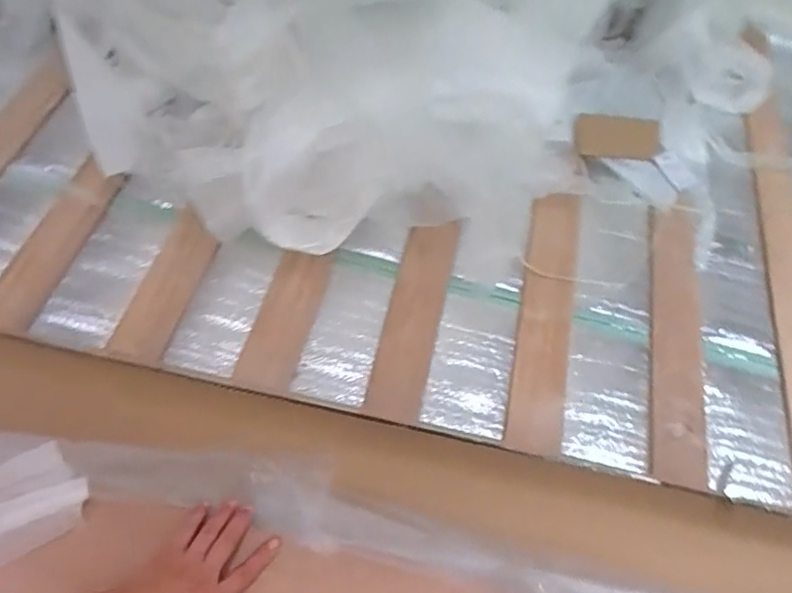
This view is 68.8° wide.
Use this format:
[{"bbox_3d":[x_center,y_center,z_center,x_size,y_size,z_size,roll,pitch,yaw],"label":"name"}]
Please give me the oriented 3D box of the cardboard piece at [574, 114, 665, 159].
[{"bbox_3d":[0.414,-0.295,1.073,0.177,0.008,0.076,0,91,-12],"label":"cardboard piece"}]

